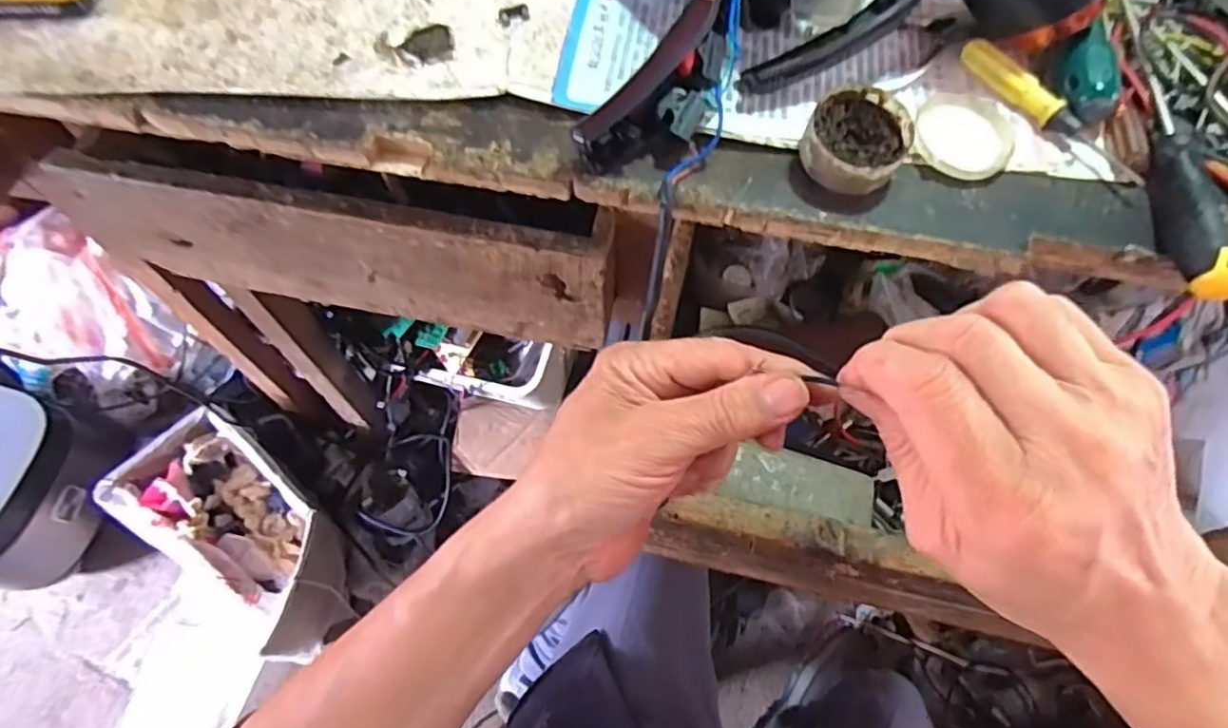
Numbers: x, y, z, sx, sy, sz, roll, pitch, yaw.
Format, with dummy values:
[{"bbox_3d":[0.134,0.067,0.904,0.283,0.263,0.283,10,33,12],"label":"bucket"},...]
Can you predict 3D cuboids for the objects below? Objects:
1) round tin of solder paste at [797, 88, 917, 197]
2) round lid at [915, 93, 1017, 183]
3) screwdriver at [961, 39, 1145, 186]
[{"bbox_3d":[0.132,-0.121,0.361,0.053,0.022,0.058,1,65,-2],"label":"round tin of solder paste"},{"bbox_3d":[0.200,-0.131,0.375,0.053,0.009,0.060,16,65,5],"label":"round lid"},{"bbox_3d":[0.250,-0.146,0.379,0.016,0.016,0.122,-33,71,-17],"label":"screwdriver"}]

